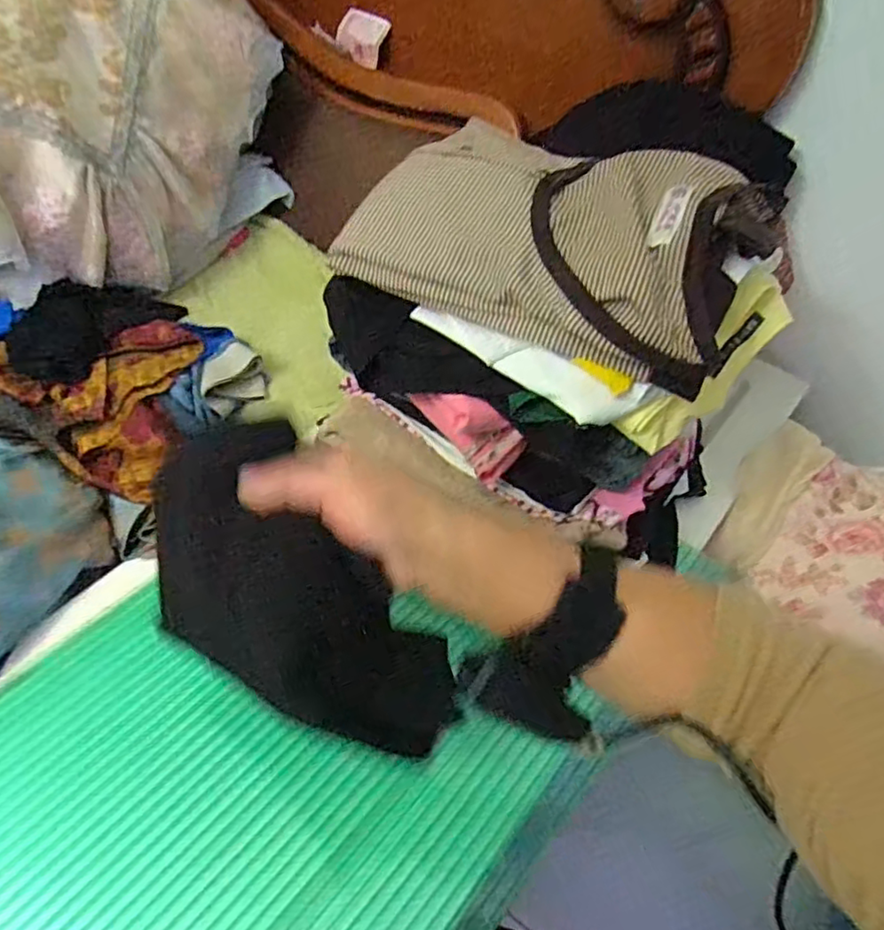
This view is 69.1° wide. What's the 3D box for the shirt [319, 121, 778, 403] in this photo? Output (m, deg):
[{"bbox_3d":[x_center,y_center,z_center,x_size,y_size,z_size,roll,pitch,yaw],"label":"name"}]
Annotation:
[{"bbox_3d":[0.090,-0.188,0.520,0.302,0.102,0.183,26,52,17],"label":"shirt"}]

